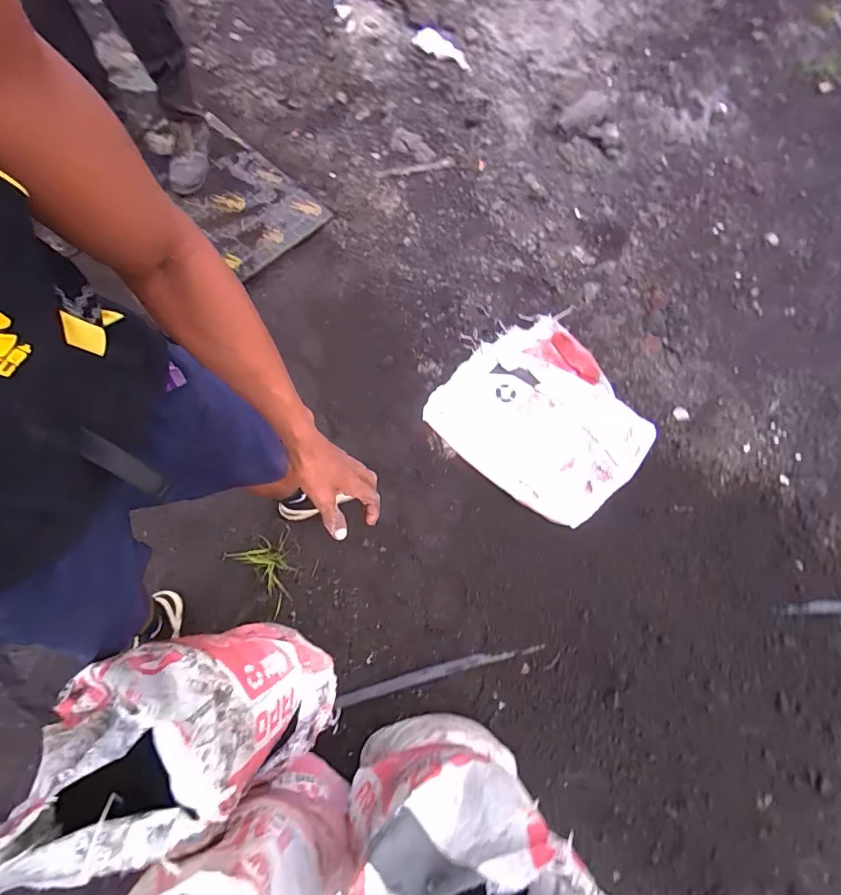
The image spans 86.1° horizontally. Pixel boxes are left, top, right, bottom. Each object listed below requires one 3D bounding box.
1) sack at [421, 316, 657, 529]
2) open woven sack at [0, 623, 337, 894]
[{"bbox_3d":[0.381,-0.096,1.396,0.590,0.064,0.520,43,76,11],"label":"sack"},{"bbox_3d":[-0.337,0.449,0.743,0.322,0.561,0.272,-24,73,14],"label":"open woven sack"}]

